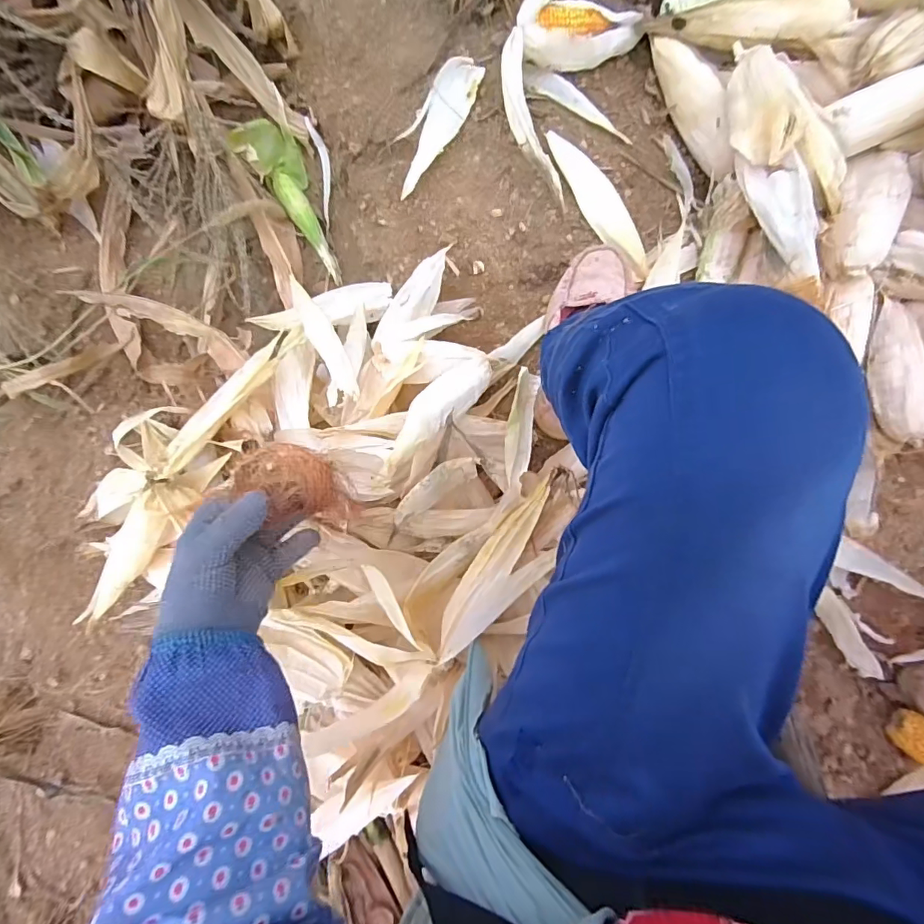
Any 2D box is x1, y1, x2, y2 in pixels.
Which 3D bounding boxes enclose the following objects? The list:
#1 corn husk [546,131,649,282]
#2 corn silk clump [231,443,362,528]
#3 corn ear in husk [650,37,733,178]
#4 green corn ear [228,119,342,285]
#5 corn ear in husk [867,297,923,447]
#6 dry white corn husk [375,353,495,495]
[{"bbox_3d":[0.178,-0.329,0.634,0.044,0.021,0.212,-35,83,10],"label":"corn husk"},{"bbox_3d":[-0.129,0.016,0.386,0.078,0.036,0.060,-7,87,9],"label":"corn silk clump"},{"bbox_3d":[0.291,-0.449,0.617,0.045,0.046,0.187,-19,86,11],"label":"corn ear in husk"},{"bbox_3d":[-0.251,-0.416,0.771,0.080,0.078,0.268,-37,83,9],"label":"green corn ear"},{"bbox_3d":[0.519,-0.107,0.595,0.054,0.037,0.166,-5,89,12],"label":"corn ear in husk"},{"bbox_3d":[-0.030,-0.049,0.554,0.049,0.046,0.190,33,76,8],"label":"dry white corn husk"}]

